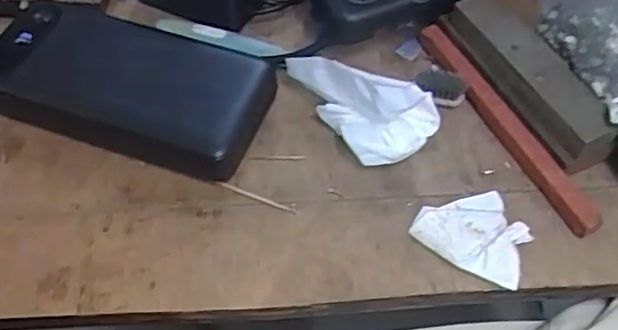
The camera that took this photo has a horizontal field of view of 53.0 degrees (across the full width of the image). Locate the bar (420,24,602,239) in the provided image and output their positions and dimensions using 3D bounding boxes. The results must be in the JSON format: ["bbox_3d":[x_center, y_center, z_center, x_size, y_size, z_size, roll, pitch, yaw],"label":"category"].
[{"bbox_3d":[0.102,-0.024,0.330,0.014,0.011,0.146,-23,59,-15],"label":"bar"}]

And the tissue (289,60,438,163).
[{"bbox_3d":[0.022,-0.030,0.319,0.086,0.037,0.044,20,64,10],"label":"tissue"}]

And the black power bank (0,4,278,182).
[{"bbox_3d":[-0.100,-0.046,0.339,0.162,0.028,0.074,17,58,12],"label":"black power bank"}]

